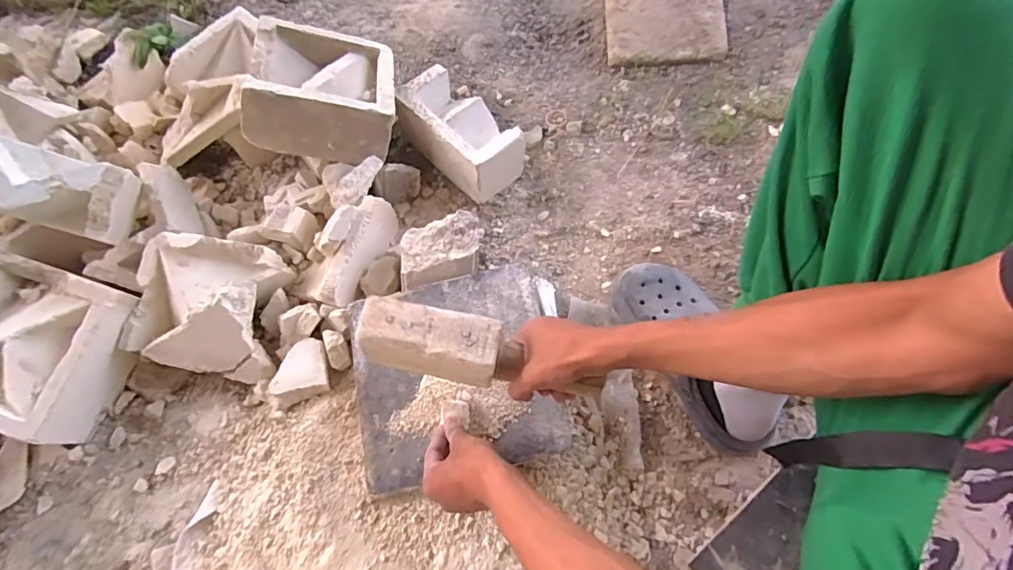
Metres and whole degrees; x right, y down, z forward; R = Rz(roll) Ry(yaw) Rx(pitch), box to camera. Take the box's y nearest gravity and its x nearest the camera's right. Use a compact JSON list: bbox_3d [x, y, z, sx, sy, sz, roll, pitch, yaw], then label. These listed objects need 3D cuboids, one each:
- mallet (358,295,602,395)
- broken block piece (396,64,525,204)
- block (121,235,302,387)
[{"bbox_3d":[-0.024,0.070,0.502,0.244,0.057,0.060,15,66,-5],"label":"mallet"},{"bbox_3d":[-0.074,-0.245,0.806,0.192,0.094,0.108,41,74,19],"label":"broken block piece"},{"bbox_3d":[-0.400,0.028,0.676,0.176,0.096,0.163,9,67,5],"label":"block"}]

